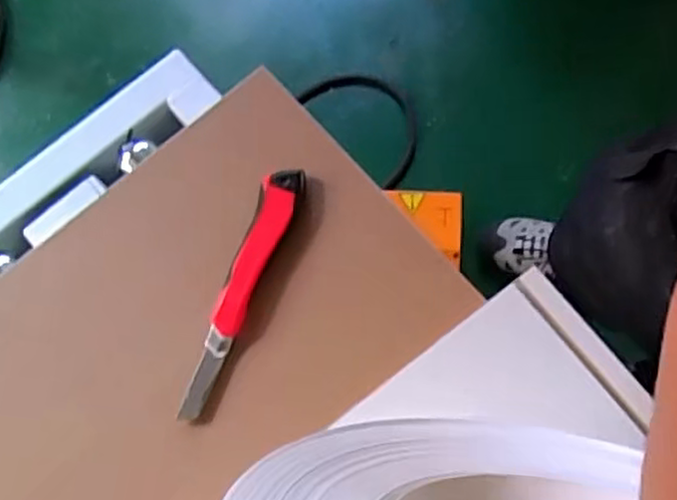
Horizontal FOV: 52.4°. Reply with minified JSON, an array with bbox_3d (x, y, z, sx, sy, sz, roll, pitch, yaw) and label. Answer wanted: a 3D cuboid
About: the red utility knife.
[{"bbox_3d":[-0.079,0.032,0.565,0.030,0.014,0.216,19,77,8],"label":"red utility knife"}]

